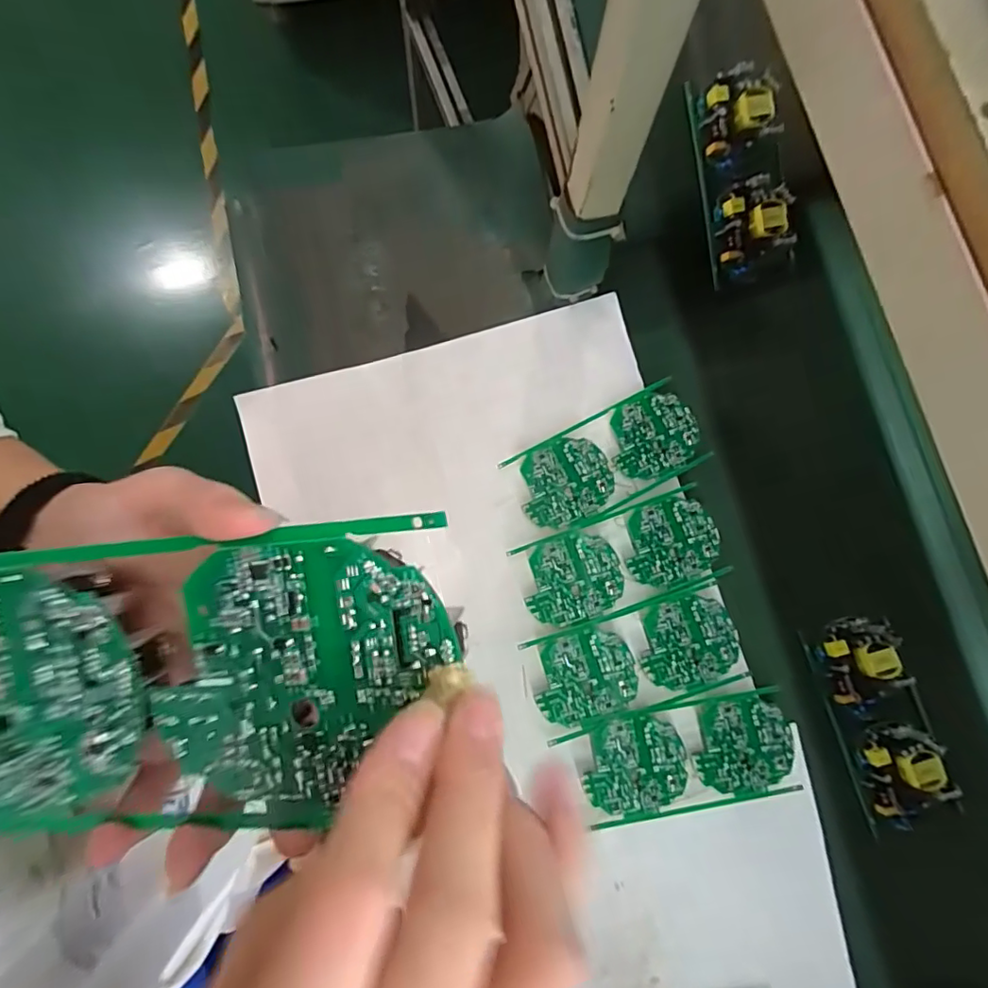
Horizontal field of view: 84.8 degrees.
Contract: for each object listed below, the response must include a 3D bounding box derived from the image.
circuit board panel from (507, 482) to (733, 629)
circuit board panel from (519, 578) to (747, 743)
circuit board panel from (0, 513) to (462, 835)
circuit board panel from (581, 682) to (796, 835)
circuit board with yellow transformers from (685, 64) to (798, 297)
[{"bbox_3d":[0.125,0.065,0.529,0.197,0.009,0.092,-19,80,-4],"label":"circuit board panel"},{"bbox_3d":[0.134,0.157,0.510,0.195,0.005,0.094,-17,80,-4],"label":"circuit board panel"},{"bbox_3d":[-0.110,0.061,0.171,0.195,0.004,0.091,-6,94,6],"label":"circuit board panel"},{"bbox_3d":[0.180,0.242,0.496,0.193,0.007,0.093,-9,80,-2],"label":"circuit board panel"},{"bbox_3d":[0.255,-0.325,0.553,0.082,0.024,0.195,-13,100,-3],"label":"circuit board with yellow transformers"}]

